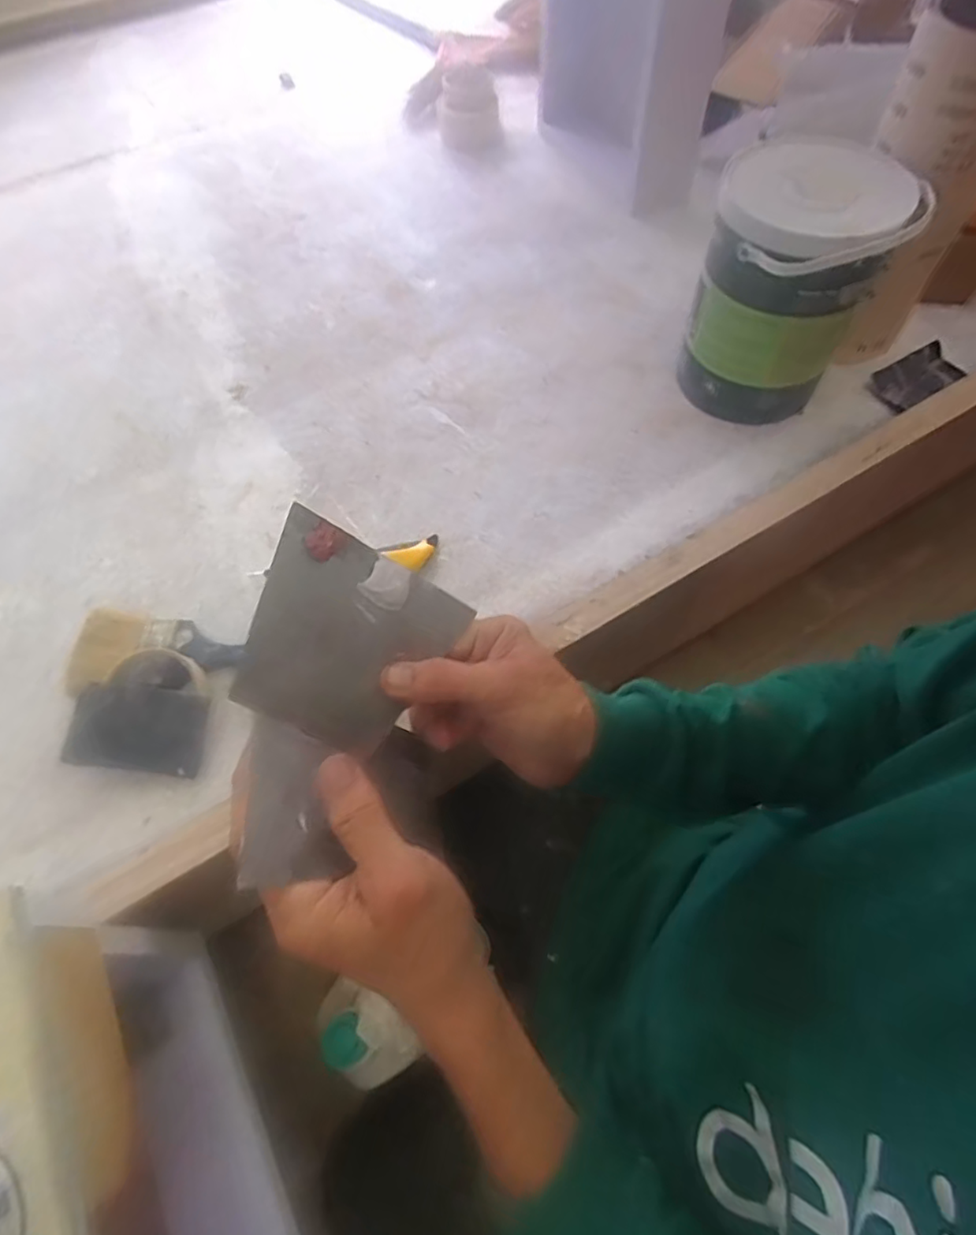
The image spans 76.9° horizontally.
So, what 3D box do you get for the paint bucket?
[{"bbox_3d":[0.308,-0.341,0.653,0.168,0.221,0.170,-1,64,1],"label":"paint bucket"}]

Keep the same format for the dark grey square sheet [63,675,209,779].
[{"bbox_3d":[-0.295,0.093,0.523,0.102,0.008,0.071,11,77,-9],"label":"dark grey square sheet"}]

